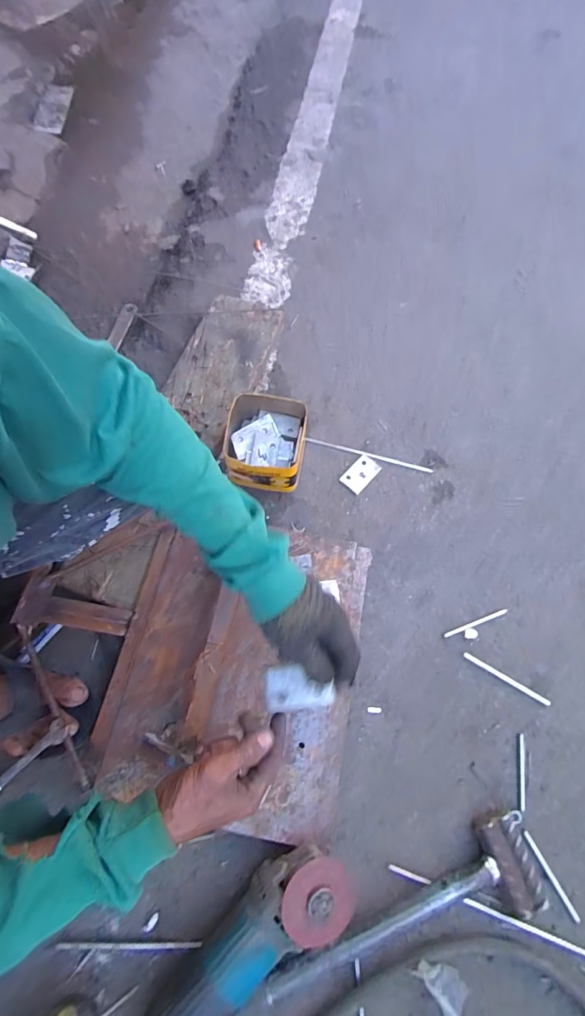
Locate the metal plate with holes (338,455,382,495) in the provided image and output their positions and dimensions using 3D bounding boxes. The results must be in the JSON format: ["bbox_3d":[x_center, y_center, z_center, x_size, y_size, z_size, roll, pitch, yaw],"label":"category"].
[{"bbox_3d":[0.114,-0.057,0.708,0.041,0.007,0.068,41,74,14],"label":"metal plate with holes"}]

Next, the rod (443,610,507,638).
[{"bbox_3d":[0.271,0.171,0.621,0.104,0.004,0.006,-19,70,-8],"label":"rod"}]

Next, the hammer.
[{"bbox_3d":[0.137,0.468,0.479,0.336,0.045,0.101,-19,70,-9],"label":"hammer"}]

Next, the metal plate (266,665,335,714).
[{"bbox_3d":[0.005,0.181,0.425,0.069,0.004,0.042,-11,81,9],"label":"metal plate"}]

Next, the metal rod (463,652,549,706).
[{"bbox_3d":[0.302,0.241,0.595,0.126,0.004,0.009,30,71,10],"label":"metal rod"}]

